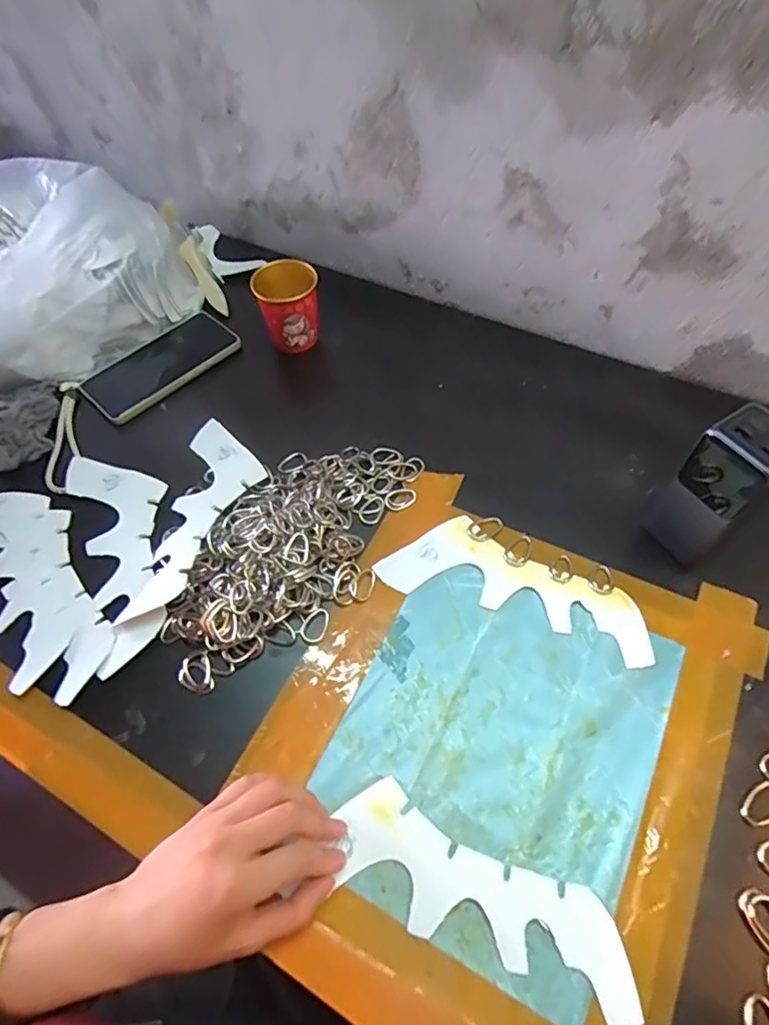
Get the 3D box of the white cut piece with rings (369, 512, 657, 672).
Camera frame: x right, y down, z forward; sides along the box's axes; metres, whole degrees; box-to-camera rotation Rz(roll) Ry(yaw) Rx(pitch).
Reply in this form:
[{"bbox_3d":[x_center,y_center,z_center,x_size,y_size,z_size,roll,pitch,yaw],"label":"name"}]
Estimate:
[{"bbox_3d":[0.108,0.058,0.461,0.214,0.004,0.077,19,60,15],"label":"white cut piece with rings"}]

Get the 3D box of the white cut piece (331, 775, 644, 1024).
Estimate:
[{"bbox_3d":[0.058,0.235,0.344,0.187,0.006,0.062,22,61,16],"label":"white cut piece"}]

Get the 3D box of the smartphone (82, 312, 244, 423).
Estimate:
[{"bbox_3d":[-0.246,-0.162,0.623,0.083,0.015,0.165,38,67,24],"label":"smartphone"}]

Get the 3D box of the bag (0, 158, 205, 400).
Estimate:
[{"bbox_3d":[-0.401,-0.267,0.625,0.309,0.135,0.250,-35,62,-18],"label":"bag"}]

